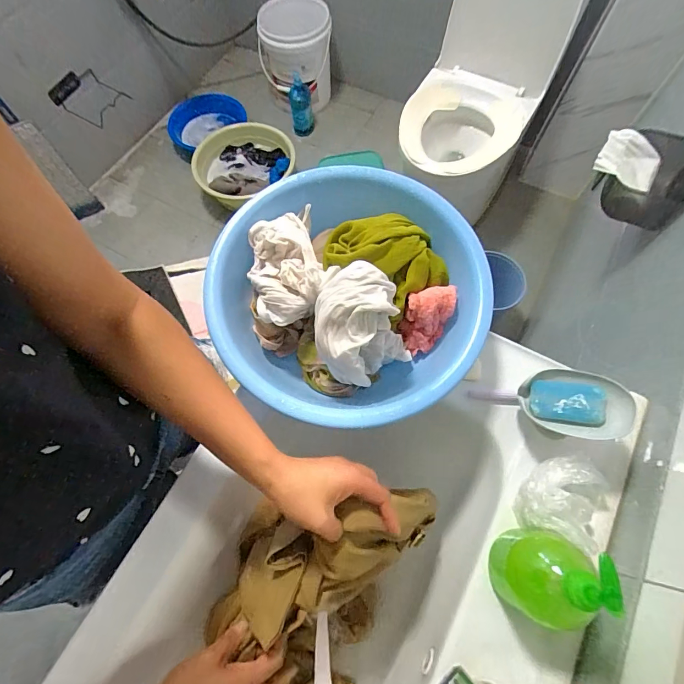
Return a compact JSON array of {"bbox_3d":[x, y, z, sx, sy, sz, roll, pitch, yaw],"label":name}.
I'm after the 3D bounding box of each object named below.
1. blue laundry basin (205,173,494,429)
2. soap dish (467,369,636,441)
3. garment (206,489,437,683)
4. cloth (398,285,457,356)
[{"bbox_3d":[0.010,-0.054,0.507,0.300,0.148,0.328,-1,68,1],"label":"blue laundry basin"},{"bbox_3d":[0.255,0.073,0.489,0.175,0.030,0.075,3,63,41],"label":"soap dish"},{"bbox_3d":[-0.037,0.274,0.461,0.190,0.181,0.272,31,72,13],"label":"garment"},{"bbox_3d":[0.111,-0.029,0.522,0.059,0.093,0.029,11,35,0],"label":"cloth"}]

